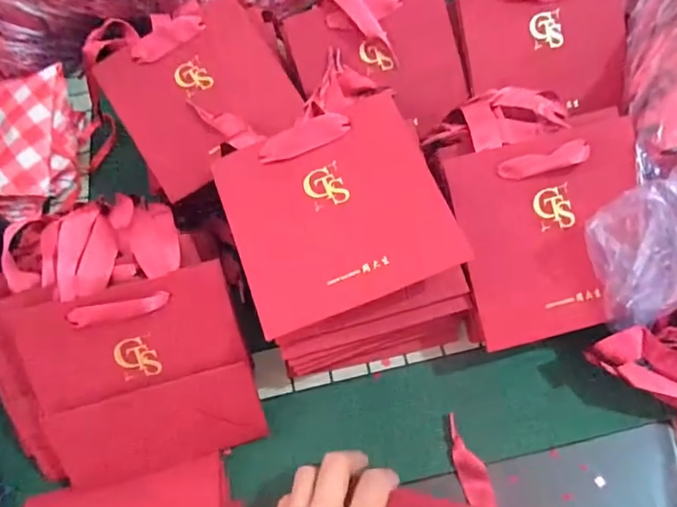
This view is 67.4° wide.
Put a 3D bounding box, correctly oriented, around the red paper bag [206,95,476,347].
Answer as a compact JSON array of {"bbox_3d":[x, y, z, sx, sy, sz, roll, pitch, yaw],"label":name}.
[{"bbox_3d":[-0.003,-0.032,0.343,0.138,0.007,0.140,-21,70,-1],"label":"red paper bag"}]

